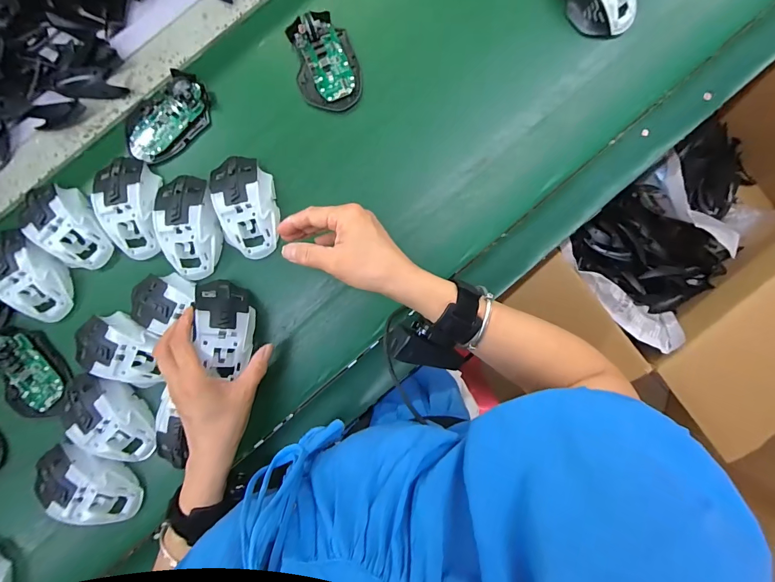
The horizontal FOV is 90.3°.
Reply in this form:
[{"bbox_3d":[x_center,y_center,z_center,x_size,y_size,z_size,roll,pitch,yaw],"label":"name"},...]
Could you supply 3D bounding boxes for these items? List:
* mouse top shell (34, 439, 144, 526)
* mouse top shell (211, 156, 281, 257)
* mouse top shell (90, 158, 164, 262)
[{"bbox_3d":[-0.329,0.208,0.422,0.116,0.034,0.068,30,87,1],"label":"mouse top shell"},{"bbox_3d":[-0.159,-0.096,0.440,0.067,0.038,0.116,-18,87,-1],"label":"mouse top shell"},{"bbox_3d":[-0.294,-0.096,0.439,0.070,0.034,0.120,-18,87,-1],"label":"mouse top shell"}]

